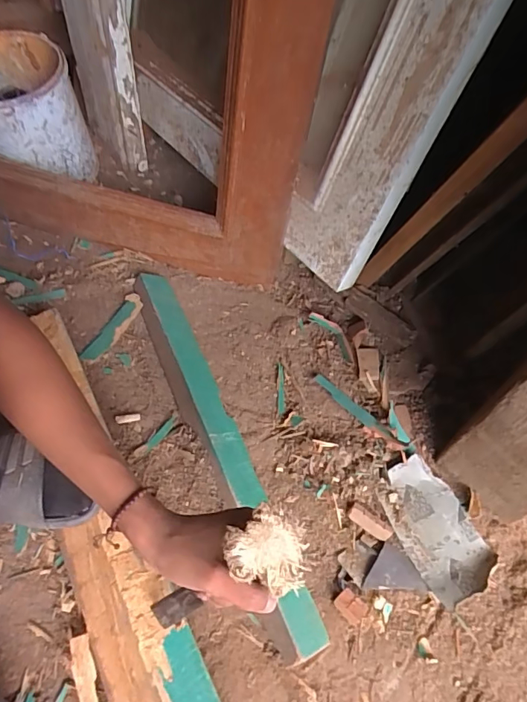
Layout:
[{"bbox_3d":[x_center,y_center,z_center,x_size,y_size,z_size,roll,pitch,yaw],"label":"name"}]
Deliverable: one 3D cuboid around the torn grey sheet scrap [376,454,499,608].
[{"bbox_3d":[0.214,0.221,0.585,0.095,0.017,0.163,-21,59,-16],"label":"torn grey sheet scrap"}]

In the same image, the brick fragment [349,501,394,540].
[{"bbox_3d":[0.132,0.213,0.575,0.056,0.015,0.020,34,61,19],"label":"brick fragment"}]

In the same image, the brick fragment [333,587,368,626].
[{"bbox_3d":[0.100,0.289,0.526,0.024,0.017,0.034,-37,65,-24],"label":"brick fragment"}]

